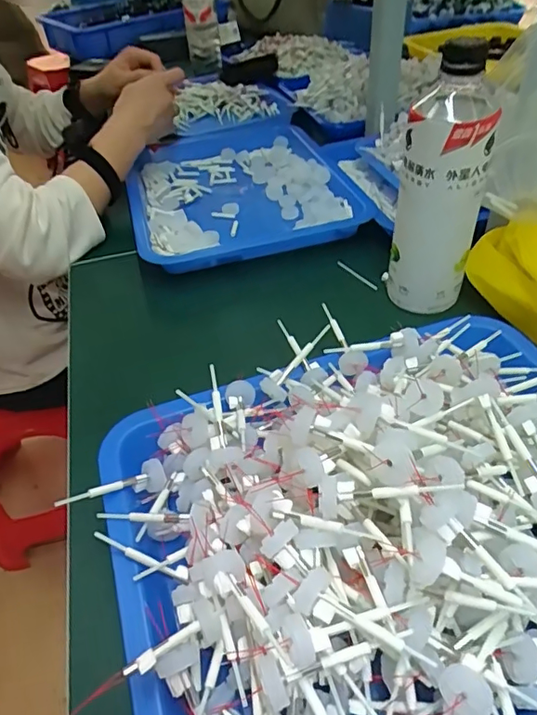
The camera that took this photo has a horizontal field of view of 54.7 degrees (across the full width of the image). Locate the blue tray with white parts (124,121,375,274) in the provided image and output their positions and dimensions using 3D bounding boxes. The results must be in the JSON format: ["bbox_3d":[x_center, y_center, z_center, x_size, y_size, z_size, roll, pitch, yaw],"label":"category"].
[{"bbox_3d":[-0.046,-0.224,0.678,0.269,0.041,0.353,-14,44,-9],"label":"blue tray with white parts"}]

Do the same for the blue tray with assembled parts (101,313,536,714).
[{"bbox_3d":[0.073,0.074,0.293,0.329,0.082,0.260,-15,44,-10],"label":"blue tray with assembled parts"}]

